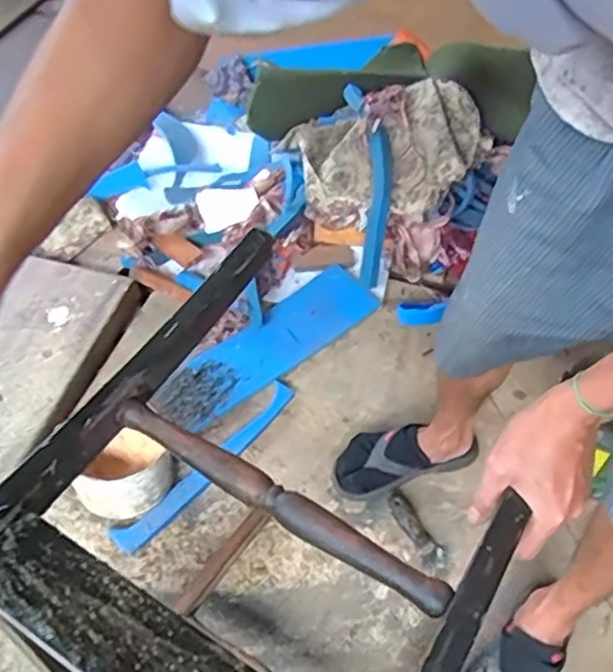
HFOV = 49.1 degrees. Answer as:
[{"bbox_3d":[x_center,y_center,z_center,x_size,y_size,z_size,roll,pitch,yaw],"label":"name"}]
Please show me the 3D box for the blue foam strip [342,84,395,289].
[{"bbox_3d":[0.137,-0.329,1.387,0.077,0.128,0.440,-4,87,1],"label":"blue foam strip"}]

